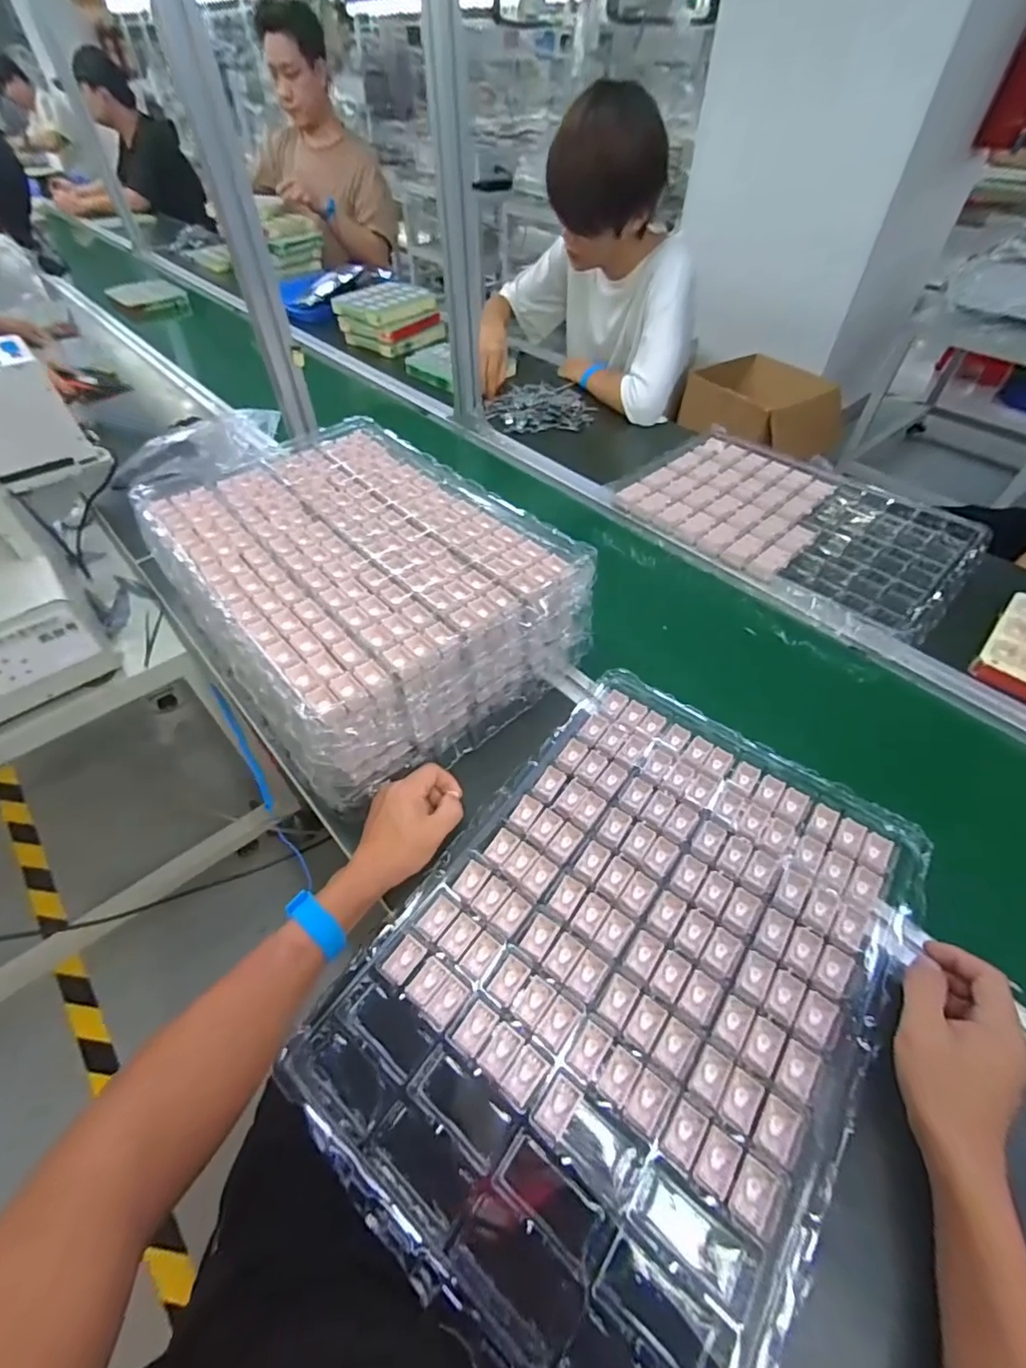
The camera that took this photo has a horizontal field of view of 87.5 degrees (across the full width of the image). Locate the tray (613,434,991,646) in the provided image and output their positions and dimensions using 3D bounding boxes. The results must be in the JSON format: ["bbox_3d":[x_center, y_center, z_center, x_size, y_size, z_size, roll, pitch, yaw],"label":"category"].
[{"bbox_3d":[0.446,-0.267,0.859,0.334,0.027,0.485,-37,57,-25],"label":"tray"}]

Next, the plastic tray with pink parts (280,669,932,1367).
[{"bbox_3d":[0.105,0.221,0.458,0.360,0.030,0.485,30,58,25],"label":"plastic tray with pink parts"}]

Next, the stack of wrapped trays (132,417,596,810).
[{"bbox_3d":[-0.185,-0.128,0.675,0.350,0.139,0.479,-34,56,-23],"label":"stack of wrapped trays"}]

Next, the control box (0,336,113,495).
[{"bbox_3d":[-0.742,-0.395,0.800,0.131,0.158,0.142,35,58,26],"label":"control box"}]

